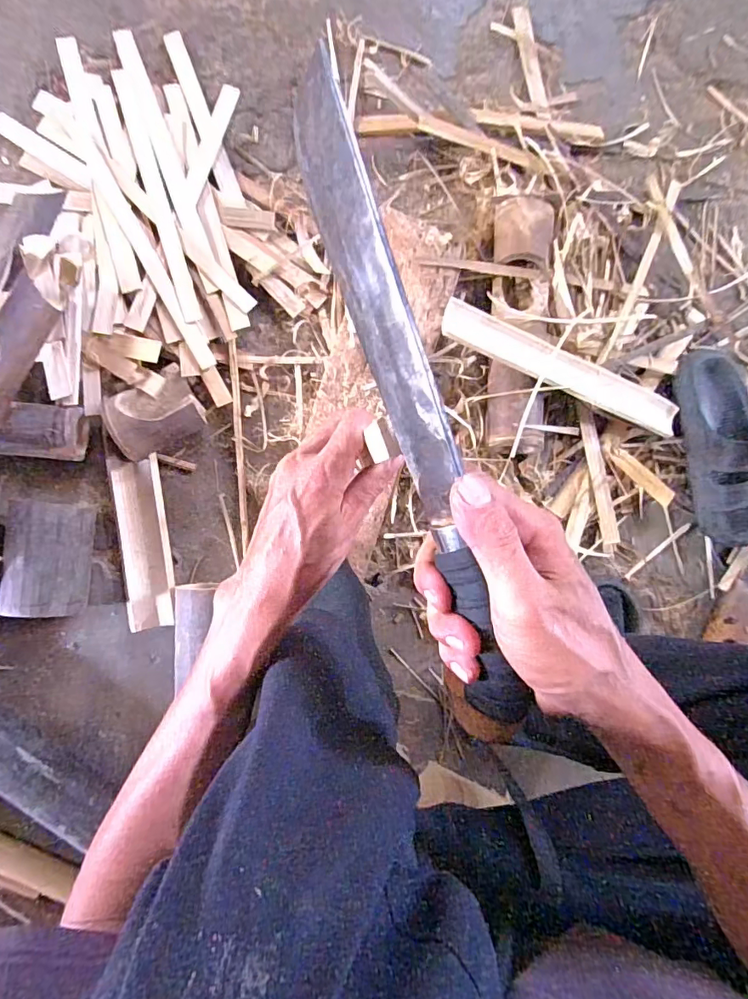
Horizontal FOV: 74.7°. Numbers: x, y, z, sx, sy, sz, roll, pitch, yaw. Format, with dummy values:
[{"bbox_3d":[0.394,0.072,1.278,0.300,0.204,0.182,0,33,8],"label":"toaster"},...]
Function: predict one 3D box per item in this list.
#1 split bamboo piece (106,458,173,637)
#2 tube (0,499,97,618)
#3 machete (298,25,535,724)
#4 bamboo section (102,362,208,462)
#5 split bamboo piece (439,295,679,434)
[{"bbox_3d":[-0.279,0.053,0.602,0.055,0.027,0.206,-7,87,-4],"label":"split bamboo piece"},{"bbox_3d":[-0.371,0.067,0.559,0.077,0.067,0.126,6,86,-3],"label":"tube"},{"bbox_3d":[0.019,-0.036,0.226,0.024,0.034,0.294,-19,97,-5],"label":"machete"},{"bbox_3d":[-0.256,-0.101,0.581,0.101,0.073,0.084,-26,89,-5],"label":"bamboo section"},{"bbox_3d":[0.232,-0.153,0.587,0.332,0.013,0.046,19,86,-16],"label":"split bamboo piece"}]

